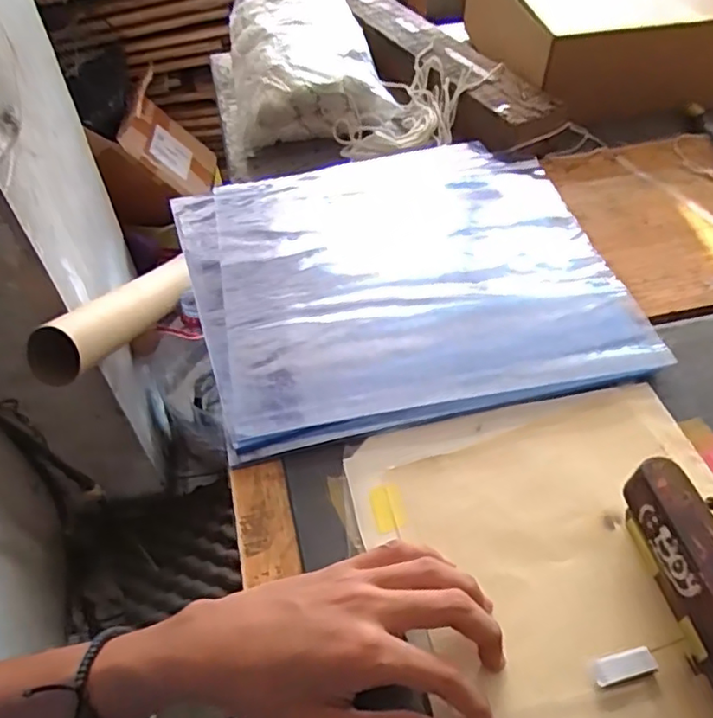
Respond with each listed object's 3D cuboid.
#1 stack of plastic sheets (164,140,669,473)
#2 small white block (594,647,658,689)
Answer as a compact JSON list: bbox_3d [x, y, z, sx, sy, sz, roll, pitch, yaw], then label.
[{"bbox_3d":[0.038,-0.065,0.492,0.326,0.017,0.264,-11,52,-9],"label":"stack of plastic sheets"},{"bbox_3d":[0.138,0.160,0.319,0.031,0.010,0.013,-11,52,-9],"label":"small white block"}]

